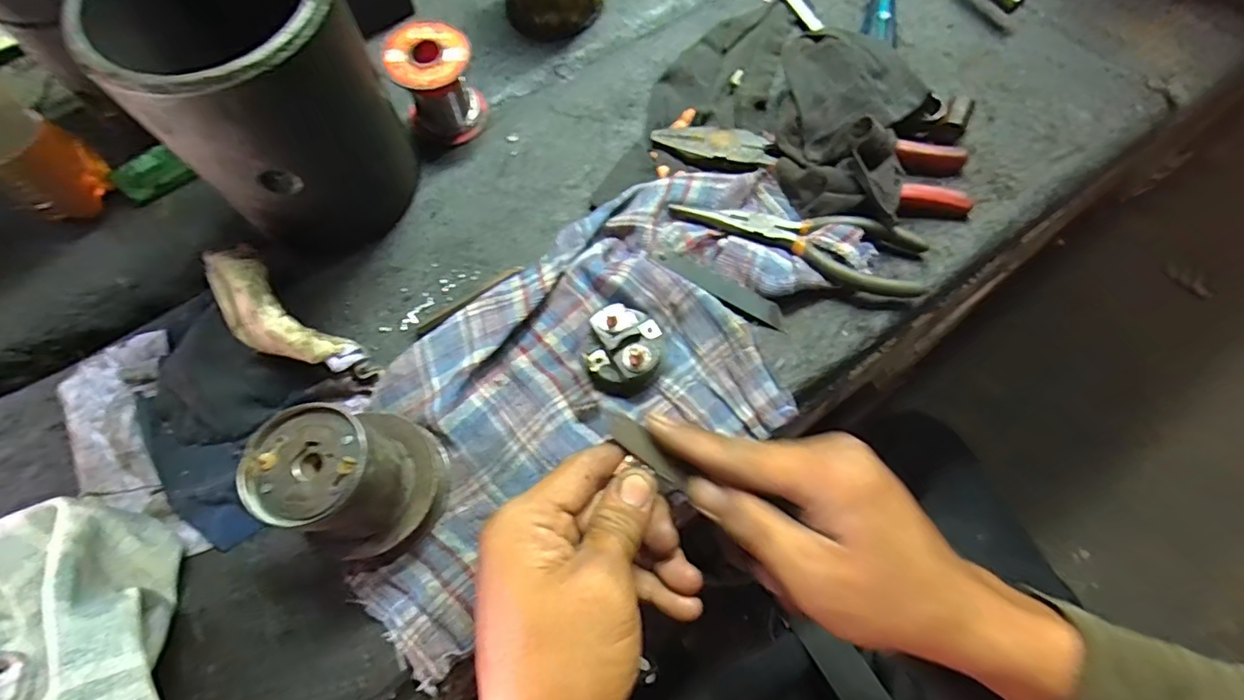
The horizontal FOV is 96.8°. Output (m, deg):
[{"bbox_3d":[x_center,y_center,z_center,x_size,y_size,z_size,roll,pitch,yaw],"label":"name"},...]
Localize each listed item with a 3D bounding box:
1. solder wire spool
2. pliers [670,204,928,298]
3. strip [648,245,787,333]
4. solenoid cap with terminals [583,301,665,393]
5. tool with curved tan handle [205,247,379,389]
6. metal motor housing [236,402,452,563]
[{"bbox_3d":[-0.119,-0.172,0.361,0.050,0.056,0.050,0,67,1],"label":"solder wire spool"},{"bbox_3d":[0.106,-0.071,0.335,0.150,0.010,0.045,20,68,9],"label":"pliers"},{"bbox_3d":[0.058,-0.039,0.329,0.087,0.004,0.014,32,95,8],"label":"strip"},{"bbox_3d":[0.002,0.000,0.303,0.041,0.026,0.048,9,67,5],"label":"solenoid cap with terminals"},{"bbox_3d":[-0.183,-0.014,0.301,0.105,0.023,0.039,39,71,-5],"label":"tool with curved tan handle"},{"bbox_3d":[-0.123,0.060,0.257,0.060,0.068,0.060,0,67,1],"label":"metal motor housing"}]

